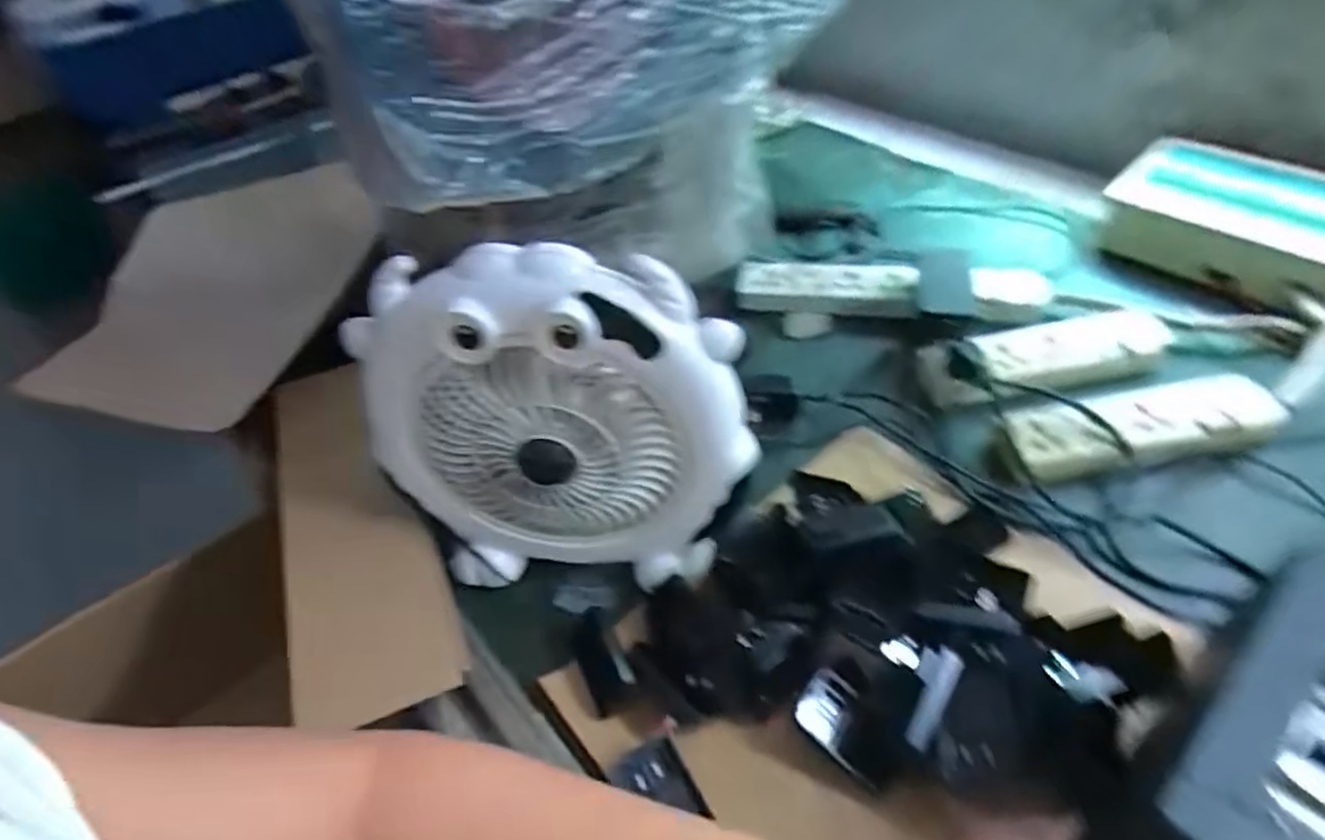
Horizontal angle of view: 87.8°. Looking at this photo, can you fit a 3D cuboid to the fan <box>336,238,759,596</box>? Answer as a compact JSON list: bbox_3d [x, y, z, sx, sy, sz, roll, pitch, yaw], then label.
[{"bbox_3d":[-0.072,0.017,0.464,0.247,0.263,0.058,0,46,7],"label":"fan"}]

